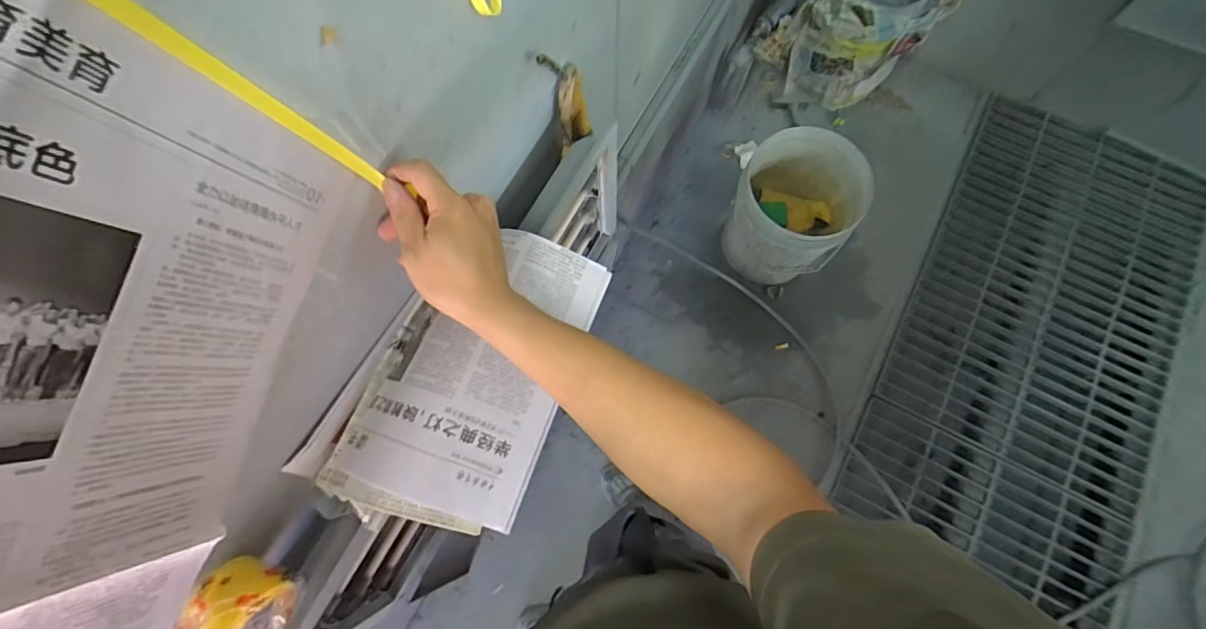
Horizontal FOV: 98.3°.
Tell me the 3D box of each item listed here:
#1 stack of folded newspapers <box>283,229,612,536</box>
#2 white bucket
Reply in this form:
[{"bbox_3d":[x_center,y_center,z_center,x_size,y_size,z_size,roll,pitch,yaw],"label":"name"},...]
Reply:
[{"bbox_3d":[-0.135,0.054,0.517,0.201,0.045,0.304,23,74,10],"label":"stack of folded newspapers"},{"bbox_3d":[0.498,-0.272,1.393,0.289,0.351,0.288,-1,71,2],"label":"white bucket"}]

